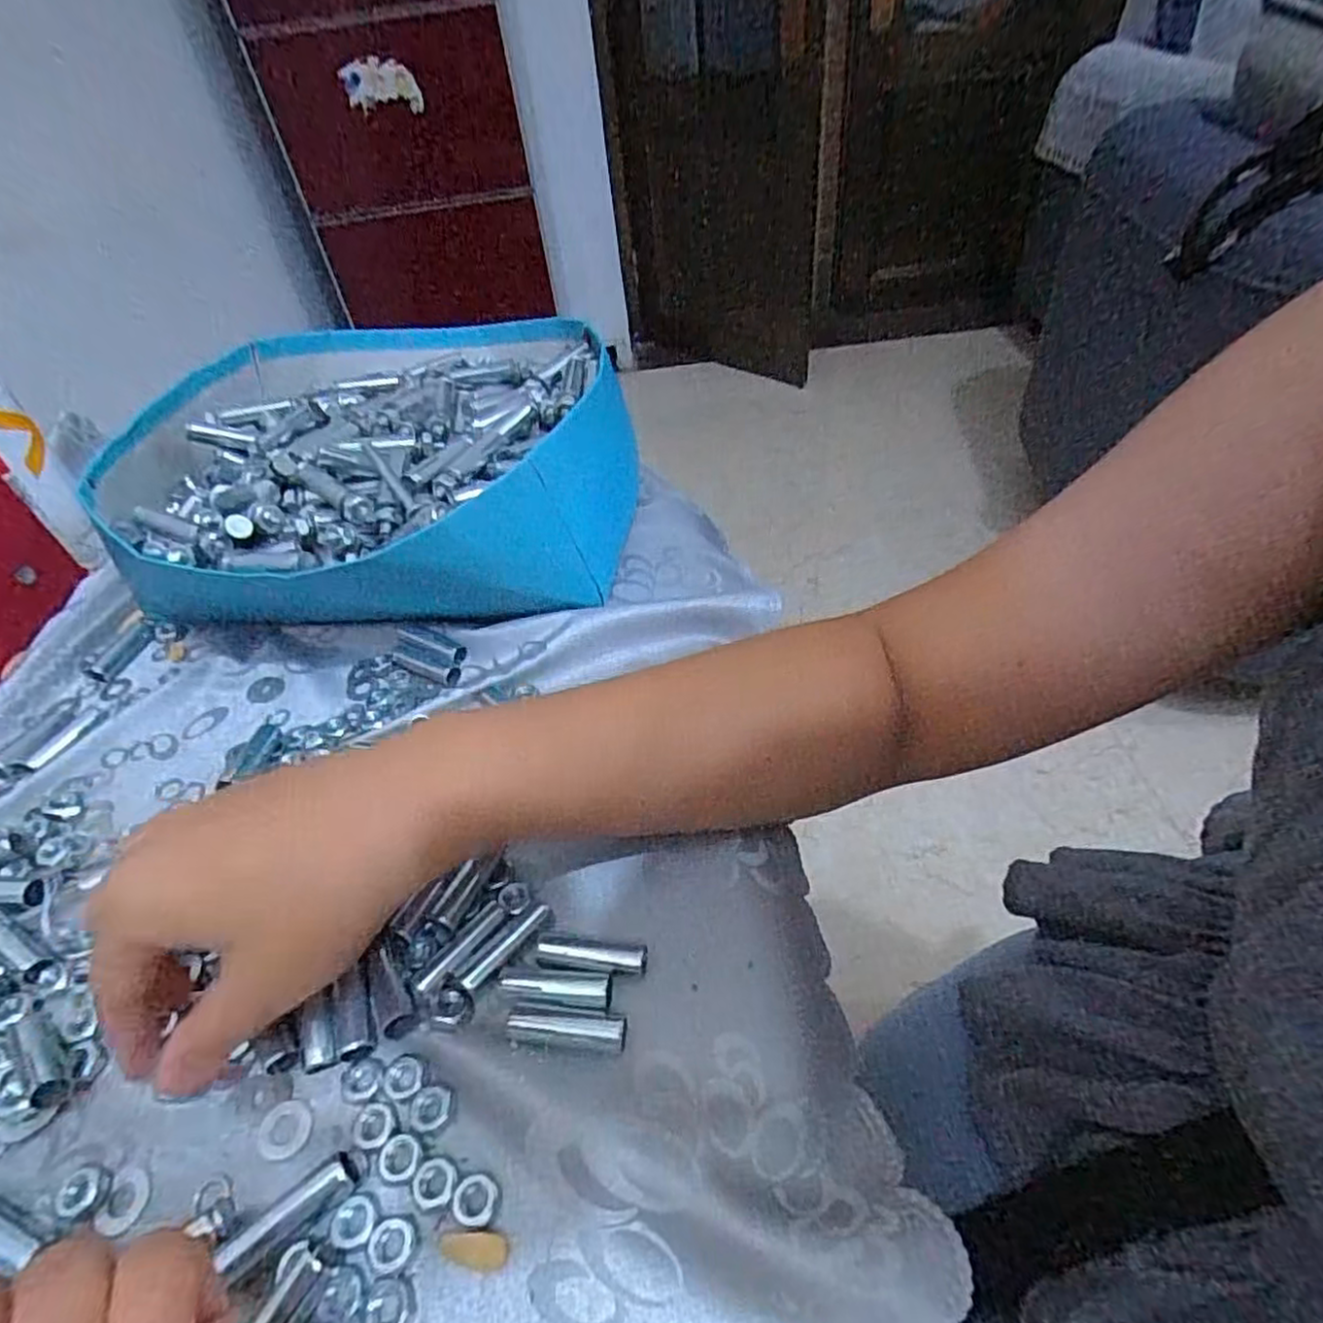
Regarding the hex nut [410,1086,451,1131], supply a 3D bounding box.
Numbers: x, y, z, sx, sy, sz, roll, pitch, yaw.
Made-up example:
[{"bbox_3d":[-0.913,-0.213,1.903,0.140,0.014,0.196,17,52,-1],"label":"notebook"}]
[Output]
[{"bbox_3d":[-0.074,0.141,0.222,0.012,0.004,0.012,-6,45,1],"label":"hex nut"}]

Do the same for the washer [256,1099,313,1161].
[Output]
[{"bbox_3d":[-0.120,0.149,0.224,0.017,0.004,0.016,-3,45,3],"label":"washer"}]

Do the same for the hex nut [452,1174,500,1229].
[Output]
[{"bbox_3d":[-0.054,0.157,0.205,0.013,0.004,0.012,11,48,17],"label":"hex nut"}]

